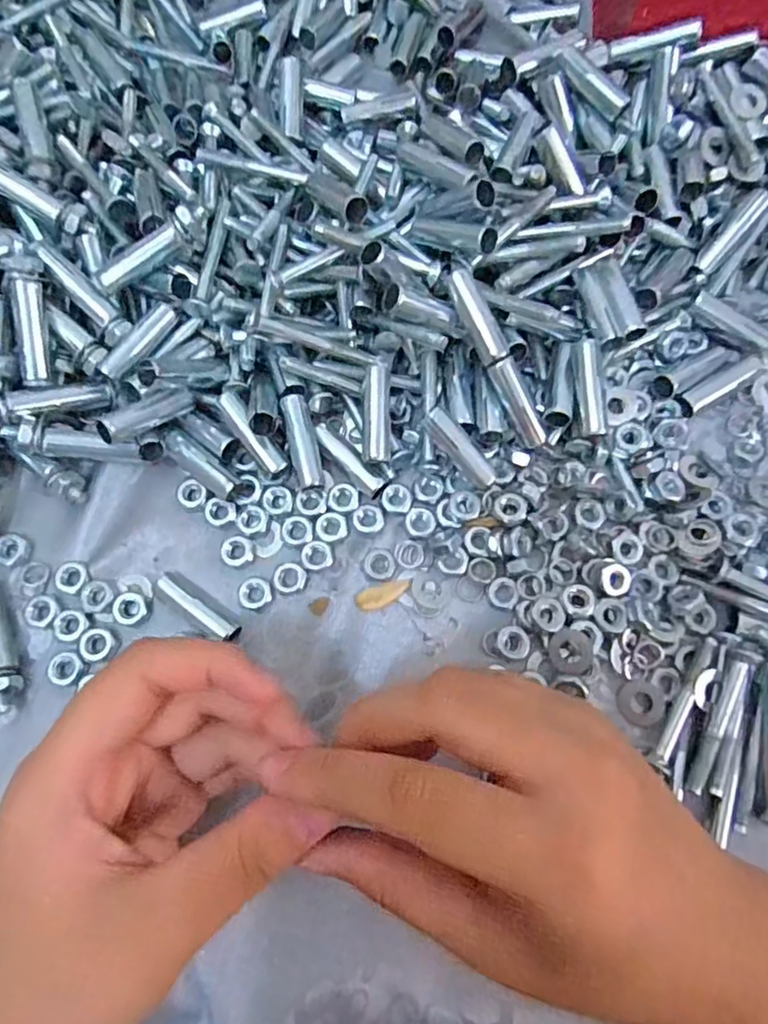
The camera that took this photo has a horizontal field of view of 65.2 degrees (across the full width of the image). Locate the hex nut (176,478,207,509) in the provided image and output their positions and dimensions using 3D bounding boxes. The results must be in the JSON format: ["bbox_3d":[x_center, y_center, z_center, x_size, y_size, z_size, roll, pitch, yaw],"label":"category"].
[{"bbox_3d":[-0.083,-0.008,0.257,0.013,0.005,0.012,43,77,12],"label":"hex nut"}]

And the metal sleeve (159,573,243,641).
[{"bbox_3d":[-0.074,0.038,0.239,0.039,0.009,0.009,36,76,10],"label":"metal sleeve"}]

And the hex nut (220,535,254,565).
[{"bbox_3d":[-0.061,0.016,0.249,0.012,0.004,0.012,-14,73,-5],"label":"hex nut"}]

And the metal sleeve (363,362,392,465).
[{"bbox_3d":[-0.003,-0.041,0.249,0.011,0.007,0.040,1,90,0],"label":"metal sleeve"}]

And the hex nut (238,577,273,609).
[{"bbox_3d":[-0.052,0.033,0.243,0.013,0.004,0.012,-22,74,-7],"label":"hex nut"}]

